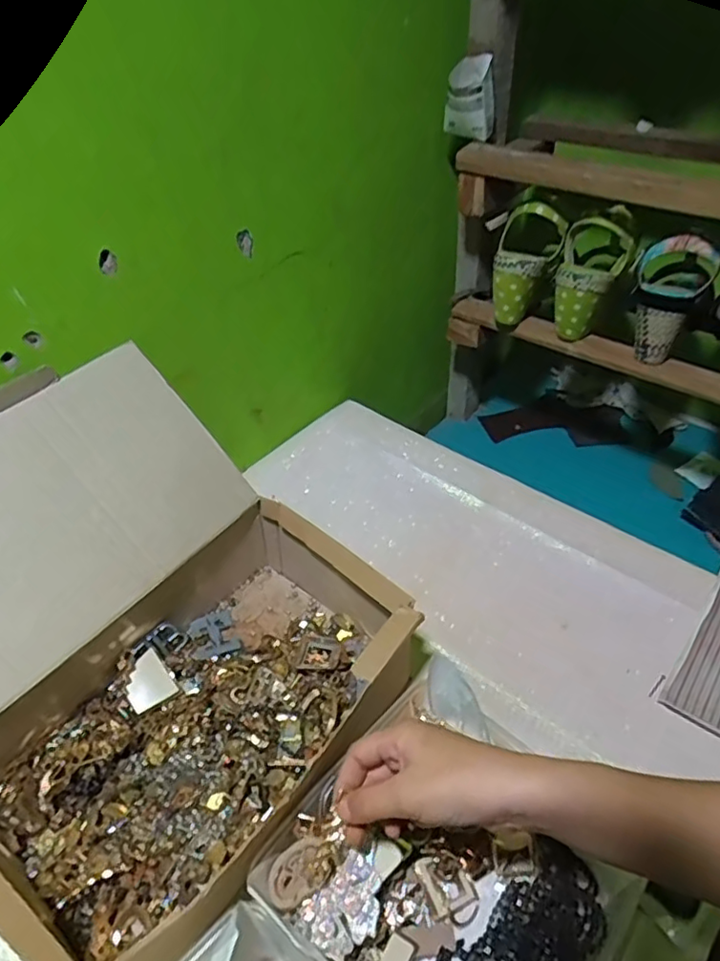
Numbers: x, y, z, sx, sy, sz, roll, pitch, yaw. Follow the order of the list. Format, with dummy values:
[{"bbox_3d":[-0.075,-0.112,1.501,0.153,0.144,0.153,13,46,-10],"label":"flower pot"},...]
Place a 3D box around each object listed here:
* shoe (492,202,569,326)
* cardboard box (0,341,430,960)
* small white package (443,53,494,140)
[{"bbox_3d":[0.196,-0.274,0.763,0.088,0.144,0.062,27,20,26],"label":"shoe"},{"bbox_3d":[-0.175,0.116,0.474,0.356,0.219,0.333,28,49,29],"label":"cardboard box"},{"bbox_3d":[0.135,-0.466,0.733,0.059,0.080,0.033,3,45,5],"label":"small white package"}]

